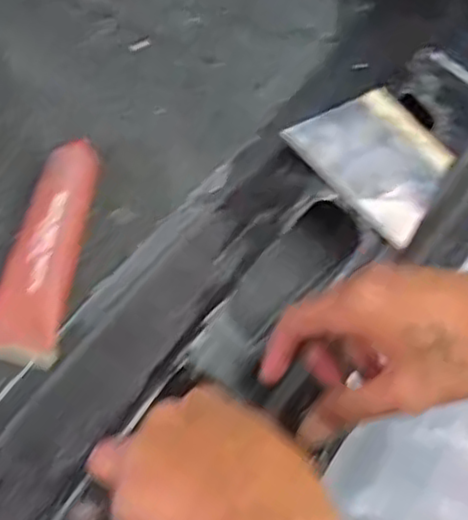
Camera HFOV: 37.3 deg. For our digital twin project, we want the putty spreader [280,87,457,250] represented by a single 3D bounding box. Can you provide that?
[{"bbox_3d":[0.109,-0.078,0.512,0.109,0.006,0.101,45,62,4],"label":"putty spreader"}]

